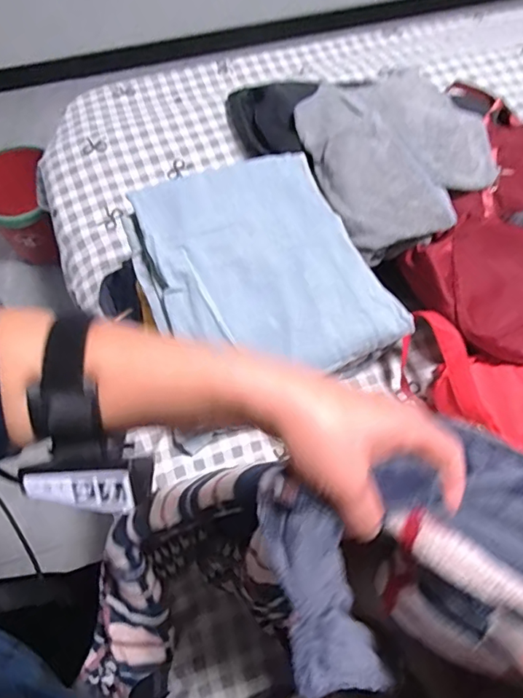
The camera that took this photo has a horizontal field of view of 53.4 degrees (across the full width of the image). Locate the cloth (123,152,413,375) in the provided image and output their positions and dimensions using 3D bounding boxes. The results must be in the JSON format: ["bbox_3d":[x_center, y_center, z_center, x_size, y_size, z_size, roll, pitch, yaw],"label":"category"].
[{"bbox_3d":[0.001,-0.095,0.653,0.279,0.034,0.283,-22,88,-10],"label":"cloth"}]

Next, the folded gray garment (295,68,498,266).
[{"bbox_3d":[0.214,-0.297,0.769,0.262,0.069,0.305,-15,68,-7],"label":"folded gray garment"}]

